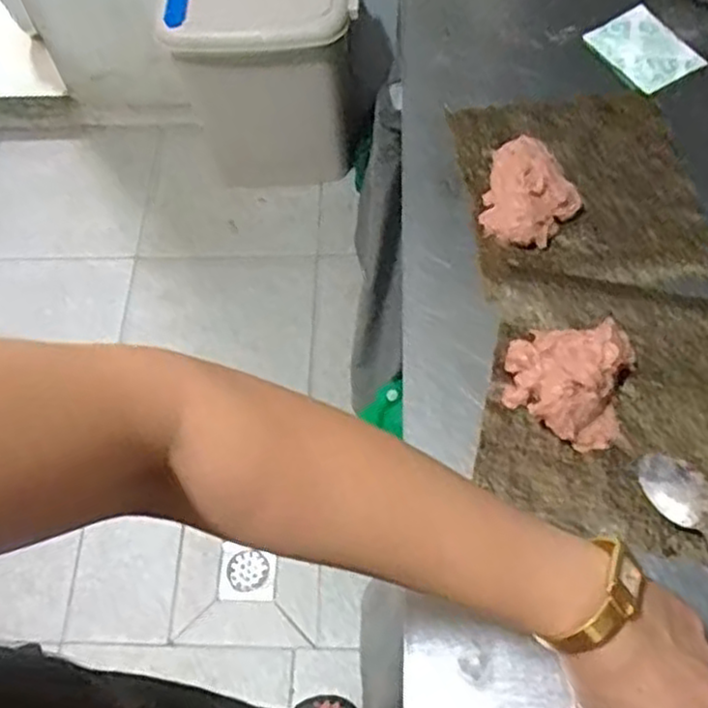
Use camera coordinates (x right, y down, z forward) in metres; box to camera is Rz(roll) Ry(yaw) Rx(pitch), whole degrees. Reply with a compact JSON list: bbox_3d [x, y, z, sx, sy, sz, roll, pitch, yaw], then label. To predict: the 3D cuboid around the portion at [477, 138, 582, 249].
[{"bbox_3d":[0.141,-0.126,0.596,0.072,0.034,0.083,17,64,12],"label":"portion"}]

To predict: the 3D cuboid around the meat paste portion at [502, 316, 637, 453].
[{"bbox_3d":[0.148,0.015,0.519,0.083,0.038,0.085,-1,61,2],"label":"meat paste portion"}]

